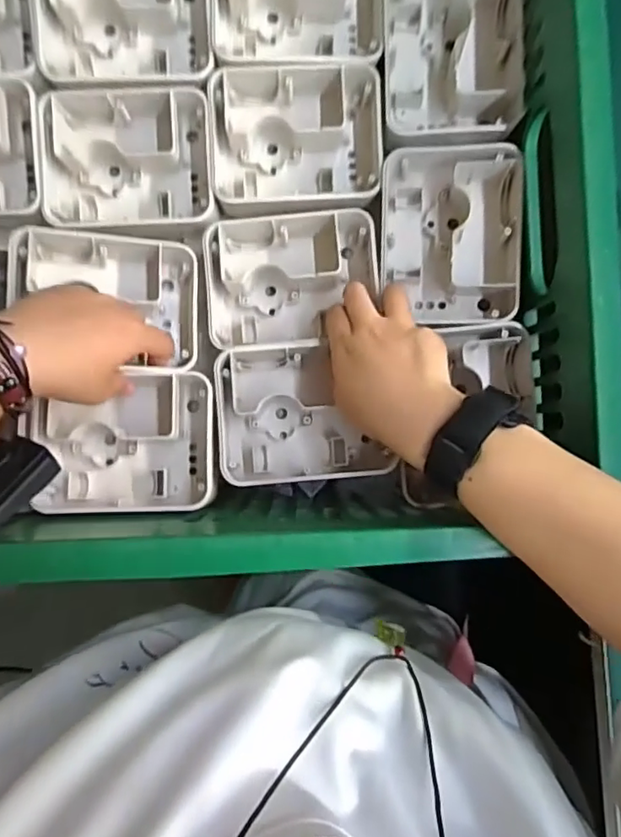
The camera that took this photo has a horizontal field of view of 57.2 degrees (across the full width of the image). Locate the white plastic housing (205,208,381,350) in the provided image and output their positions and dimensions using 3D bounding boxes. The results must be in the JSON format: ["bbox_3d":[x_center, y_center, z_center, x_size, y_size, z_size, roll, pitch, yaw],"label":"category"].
[{"bbox_3d":[-0.014,-0.106,0.438,0.126,0.044,0.105,-4,88,-2],"label":"white plastic housing"}]

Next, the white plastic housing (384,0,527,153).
[{"bbox_3d":[0.106,-0.278,0.438,0.102,0.043,0.138,0,88,-2],"label":"white plastic housing"}]

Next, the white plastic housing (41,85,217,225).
[{"bbox_3d":[-0.140,-0.202,0.445,0.128,0.040,0.119,-3,88,-2],"label":"white plastic housing"}]

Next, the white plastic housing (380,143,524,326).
[{"bbox_3d":[0.106,-0.136,0.429,0.102,0.040,0.130,1,88,-2],"label":"white plastic housing"}]

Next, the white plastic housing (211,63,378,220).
[{"bbox_3d":[-0.014,-0.217,0.445,0.132,0.047,0.105,-1,88,-2],"label":"white plastic housing"}]

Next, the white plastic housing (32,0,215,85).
[{"bbox_3d":[-0.141,-0.306,0.438,0.129,0.048,0.098,-2,88,-2],"label":"white plastic housing"}]

